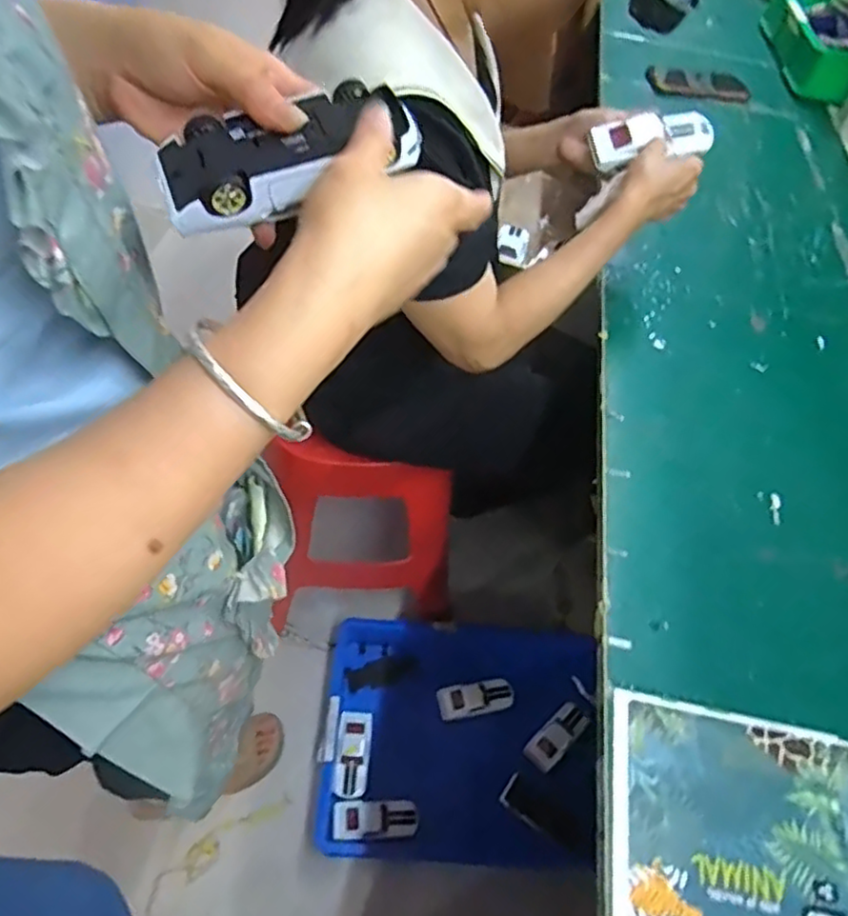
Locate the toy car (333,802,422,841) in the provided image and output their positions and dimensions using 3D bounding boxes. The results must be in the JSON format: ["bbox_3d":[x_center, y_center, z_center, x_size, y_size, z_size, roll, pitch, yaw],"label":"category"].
[{"bbox_3d":[-0.075,0.573,1.052,0.135,0.039,0.057,0,53,-8],"label":"toy car"}]

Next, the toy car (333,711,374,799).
[{"bbox_3d":[-0.117,0.496,1.109,0.050,0.039,0.130,7,53,-3],"label":"toy car"}]

